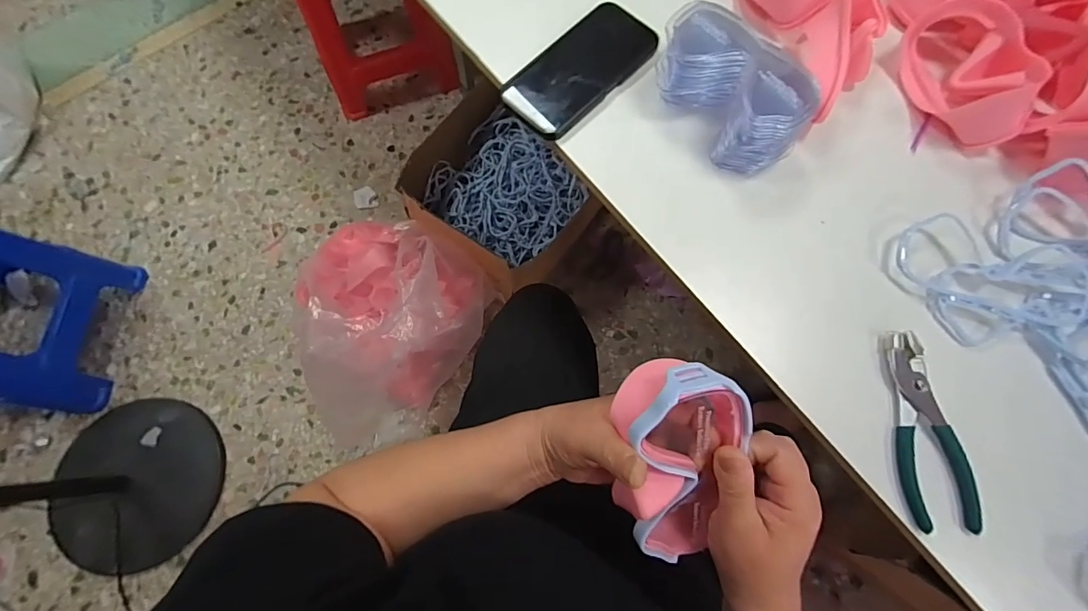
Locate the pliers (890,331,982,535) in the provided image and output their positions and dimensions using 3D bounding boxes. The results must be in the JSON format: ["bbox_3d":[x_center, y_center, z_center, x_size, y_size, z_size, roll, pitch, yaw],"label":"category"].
[{"bbox_3d":[0.298,0.097,0.365,0.050,0.018,0.148,-3,73,0],"label":"pliers"}]

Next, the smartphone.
[{"bbox_3d":[0.035,-0.237,0.465,0.163,0.014,0.080,-43,77,-12],"label":"smartphone"}]

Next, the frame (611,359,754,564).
[{"bbox_3d":[0.085,0.104,0.321,0.087,0.070,0.153,-2,116,-11],"label":"frame"}]

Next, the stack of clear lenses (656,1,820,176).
[{"bbox_3d":[0.170,-0.196,0.421,0.075,0.076,0.147,-38,76,-11],"label":"stack of clear lenses"}]

